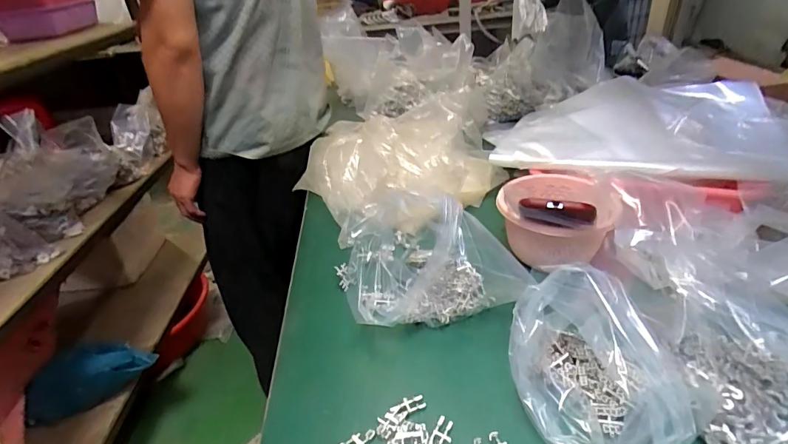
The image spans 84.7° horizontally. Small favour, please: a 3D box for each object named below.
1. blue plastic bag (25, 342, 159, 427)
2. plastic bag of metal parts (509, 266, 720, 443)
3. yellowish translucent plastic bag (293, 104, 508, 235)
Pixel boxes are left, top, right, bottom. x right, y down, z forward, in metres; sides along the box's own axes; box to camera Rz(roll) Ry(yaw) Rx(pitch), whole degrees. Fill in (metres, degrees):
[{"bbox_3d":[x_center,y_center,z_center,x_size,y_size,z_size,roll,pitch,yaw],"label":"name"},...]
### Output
[{"bbox_3d":[-0.729,0.368,1.057,0.258,0.101,0.136,-20,35,-22],"label":"blue plastic bag"},{"bbox_3d":[0.165,0.124,0.359,0.106,0.124,0.145,-12,32,-13],"label":"plastic bag of metal parts"},{"bbox_3d":[0.014,-0.107,0.765,0.305,0.105,0.296,-21,35,-23],"label":"yellowish translucent plastic bag"}]

